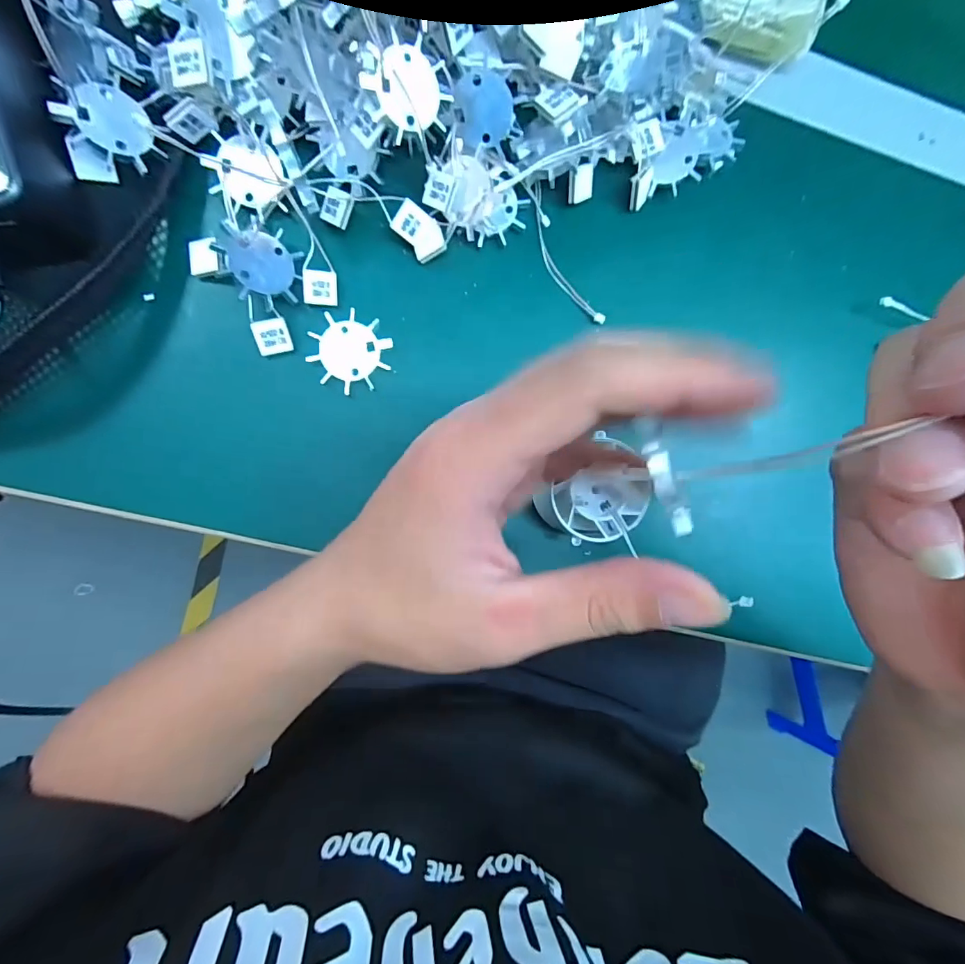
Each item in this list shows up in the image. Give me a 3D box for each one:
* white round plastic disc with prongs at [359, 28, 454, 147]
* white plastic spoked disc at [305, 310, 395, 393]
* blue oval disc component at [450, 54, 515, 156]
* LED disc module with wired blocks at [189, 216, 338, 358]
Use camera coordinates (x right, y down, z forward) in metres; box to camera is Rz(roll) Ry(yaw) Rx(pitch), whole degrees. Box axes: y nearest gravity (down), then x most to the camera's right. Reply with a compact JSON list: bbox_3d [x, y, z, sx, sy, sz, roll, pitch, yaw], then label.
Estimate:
[{"bbox_3d":[-0.031,-0.169,0.206,0.035,0.004,0.037,-15,119,-28],"label":"white round plastic disc with prongs"},{"bbox_3d":[-0.066,-0.065,0.236,0.037,0.004,0.036,0,91,-8],"label":"white plastic spoked disc"},{"bbox_3d":[0.001,-0.173,0.220,0.030,0.005,0.029,-45,118,8],"label":"blue oval disc component"},{"bbox_3d":[-0.103,-0.098,0.221,0.048,0.018,0.059,-41,96,-5],"label":"LED disc module with wired blocks"}]

